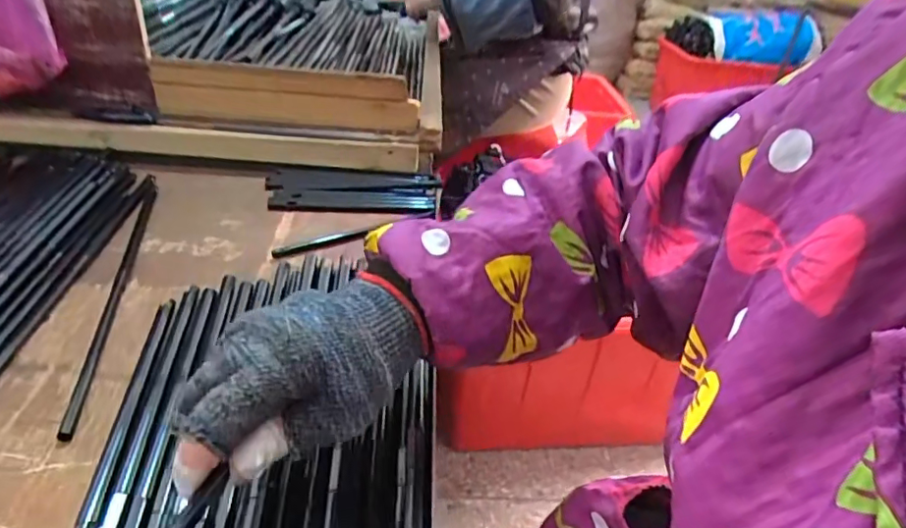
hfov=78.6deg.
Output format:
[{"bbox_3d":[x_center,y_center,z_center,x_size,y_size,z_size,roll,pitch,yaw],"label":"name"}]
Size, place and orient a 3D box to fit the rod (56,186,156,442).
[{"bbox_3d":[-0.297,0.014,0.494,0.010,0.007,0.349,-5,35,-14],"label":"rod"}]

